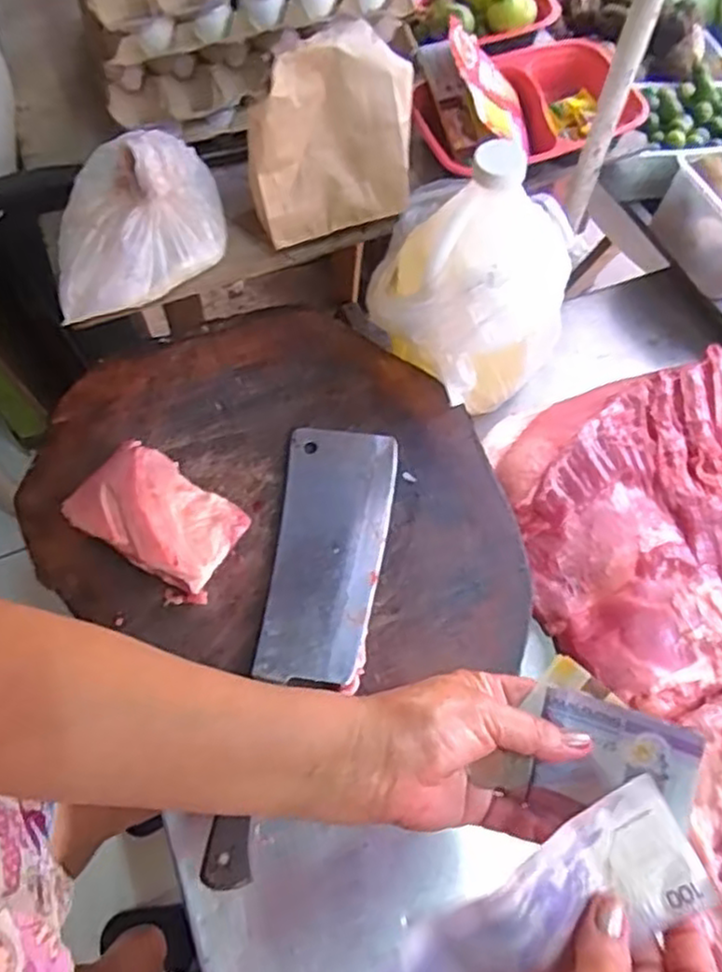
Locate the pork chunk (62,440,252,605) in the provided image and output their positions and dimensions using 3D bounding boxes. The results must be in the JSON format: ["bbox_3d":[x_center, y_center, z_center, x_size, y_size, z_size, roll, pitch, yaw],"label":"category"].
[{"bbox_3d":[-0.166,0.023,0.563,0.141,0.066,0.090,36,72,15],"label":"pork chunk"}]

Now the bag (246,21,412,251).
[{"bbox_3d":[-0.021,-0.289,0.589,0.148,0.155,0.027,-25,51,-12],"label":"bag"}]

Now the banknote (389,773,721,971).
[{"bbox_3d":[0.084,0.199,0.317,0.148,0.012,0.061,-30,94,-5],"label":"banknote"}]

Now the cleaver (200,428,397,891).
[{"bbox_3d":[-0.037,0.111,0.548,0.091,0.027,0.355,6,67,4],"label":"cleaver"}]

